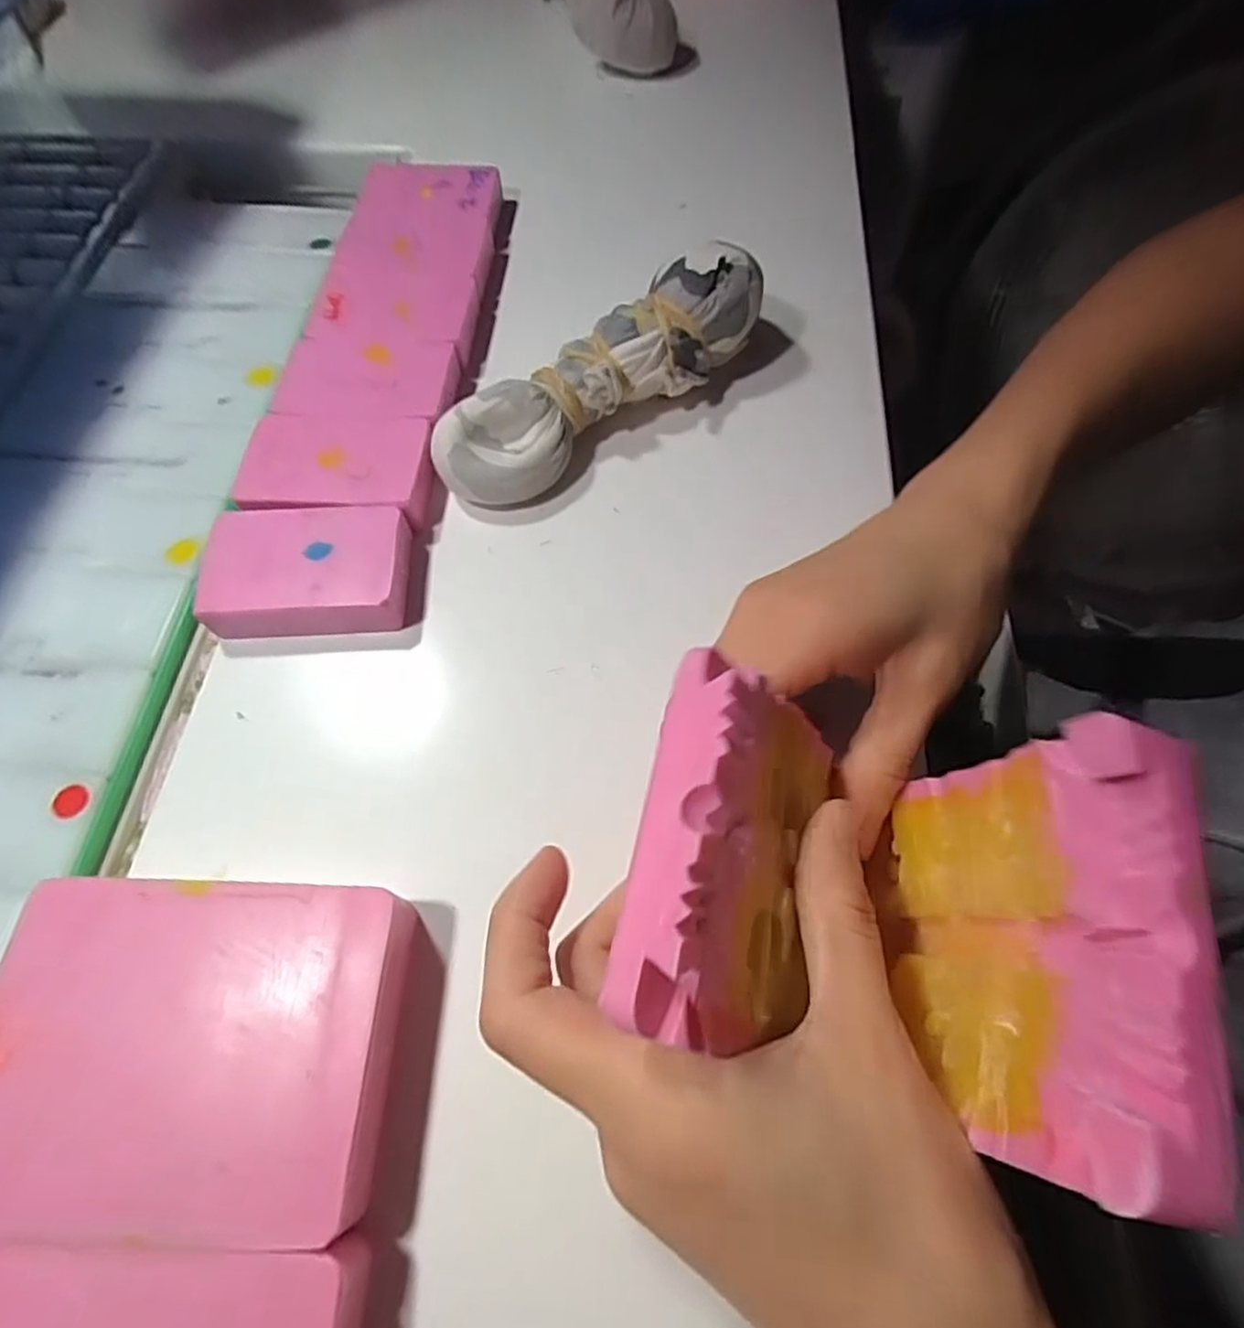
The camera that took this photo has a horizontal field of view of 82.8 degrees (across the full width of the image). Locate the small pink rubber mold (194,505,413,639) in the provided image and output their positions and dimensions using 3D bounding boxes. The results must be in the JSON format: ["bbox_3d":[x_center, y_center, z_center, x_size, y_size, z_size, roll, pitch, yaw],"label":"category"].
[{"bbox_3d":[-0.115,-0.035,0.262,0.070,0.018,0.047,-2,63,1],"label":"small pink rubber mold"}]

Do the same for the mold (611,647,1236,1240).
[{"bbox_3d":[0.051,0.051,0.151,0.096,0.069,0.085,12,65,8],"label":"mold"}]

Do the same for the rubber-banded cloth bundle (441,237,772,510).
[{"bbox_3d":[-0.009,-0.115,0.287,0.145,0.048,0.039,-34,67,-14],"label":"rubber-banded cloth bundle"}]

